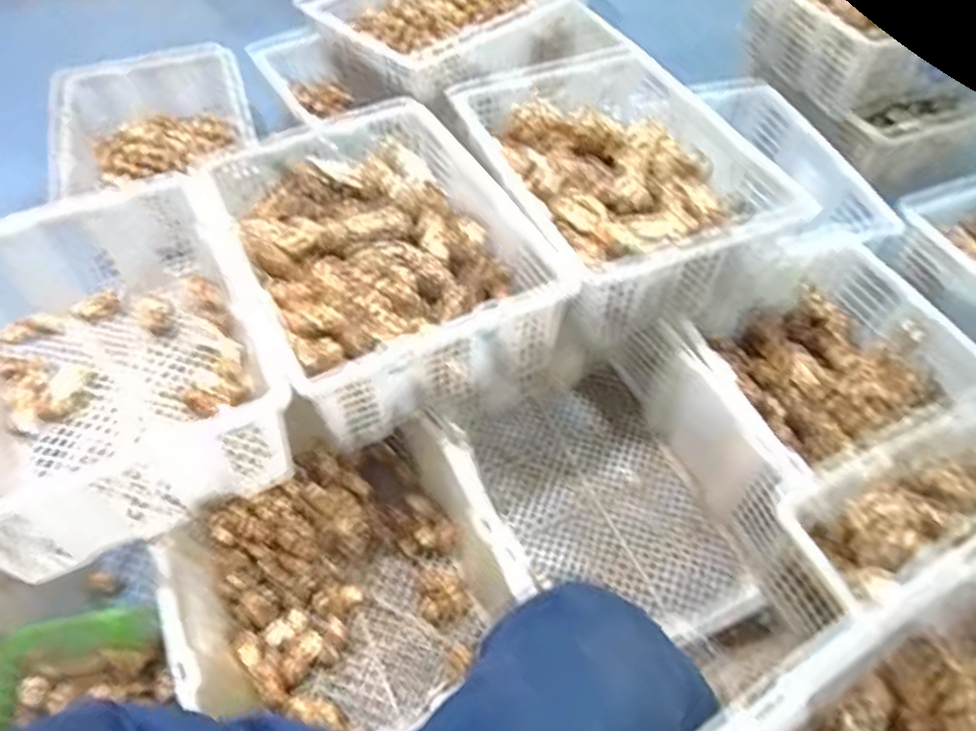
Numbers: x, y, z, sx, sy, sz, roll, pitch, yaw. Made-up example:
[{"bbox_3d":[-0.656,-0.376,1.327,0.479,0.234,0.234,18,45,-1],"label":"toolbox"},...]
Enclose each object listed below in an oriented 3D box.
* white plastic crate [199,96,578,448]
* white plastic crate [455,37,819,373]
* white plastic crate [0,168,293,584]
[{"bbox_3d":[-0.150,-0.156,0.944,0.367,0.142,0.470,-24,55,-16],"label":"white plastic crate"},{"bbox_3d":[0.193,-0.286,1.039,0.374,0.162,0.491,-19,54,-13],"label":"white plastic crate"},{"bbox_3d":[-0.467,-0.012,0.829,0.358,0.165,0.459,-23,55,-16],"label":"white plastic crate"}]

